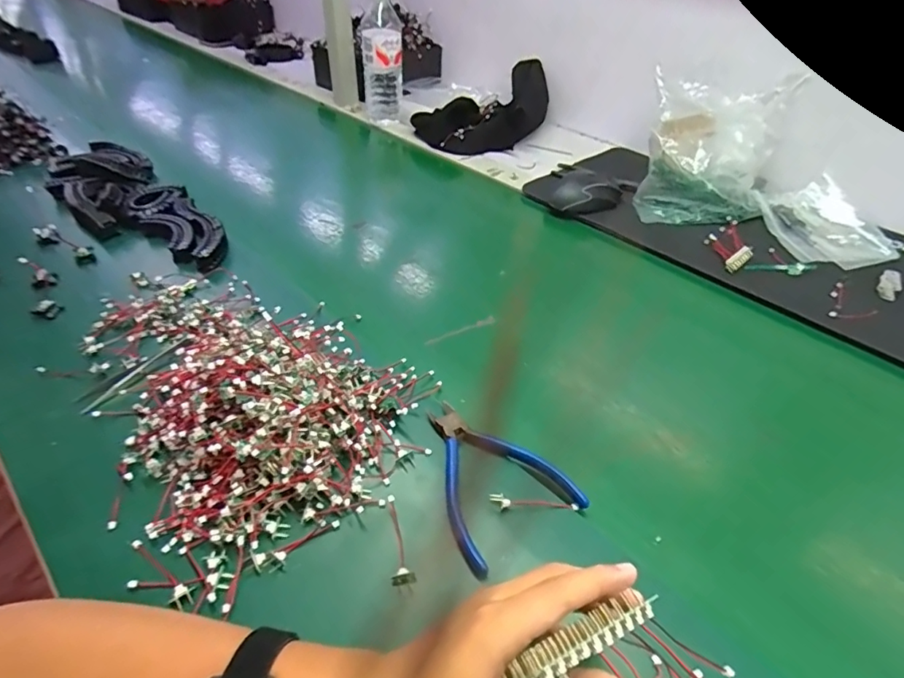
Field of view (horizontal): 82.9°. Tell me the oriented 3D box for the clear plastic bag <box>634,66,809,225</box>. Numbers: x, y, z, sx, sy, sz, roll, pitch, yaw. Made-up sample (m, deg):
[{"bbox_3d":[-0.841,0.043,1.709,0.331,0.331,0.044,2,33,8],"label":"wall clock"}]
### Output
[{"bbox_3d":[0.386,-0.275,0.759,0.193,0.137,0.212,14,42,12],"label":"clear plastic bag"}]

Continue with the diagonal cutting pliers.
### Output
[{"bbox_3d":[0.027,0.101,0.404,0.097,0.015,0.133,-25,49,-28],"label":"diagonal cutting pliers"}]

